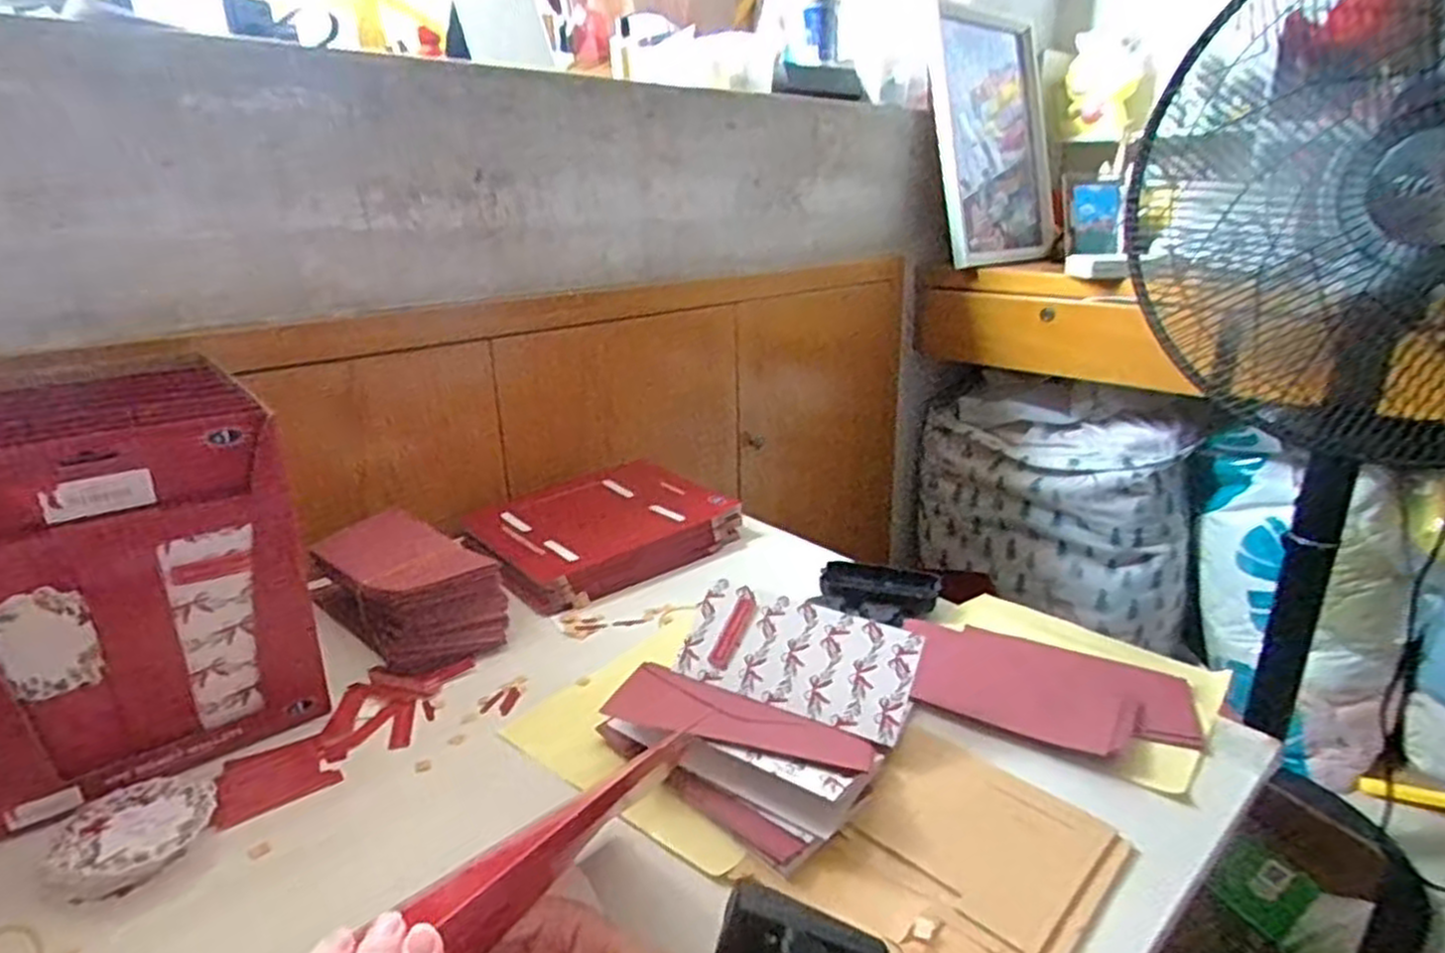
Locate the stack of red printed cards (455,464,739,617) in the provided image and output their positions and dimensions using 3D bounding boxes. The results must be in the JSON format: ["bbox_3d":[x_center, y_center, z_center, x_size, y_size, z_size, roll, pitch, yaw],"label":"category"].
[{"bbox_3d":[-0.144,0.056,0.890,0.274,0.046,0.225,-18,26,-38],"label":"stack of red printed cards"}]

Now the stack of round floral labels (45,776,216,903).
[{"bbox_3d":[-0.353,0.217,0.473,0.078,0.030,0.079,-15,24,-33],"label":"stack of round floral labels"}]

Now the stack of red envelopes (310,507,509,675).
[{"bbox_3d":[-0.292,0.105,0.723,0.195,0.070,0.098,16,26,39],"label":"stack of red envelopes"}]

